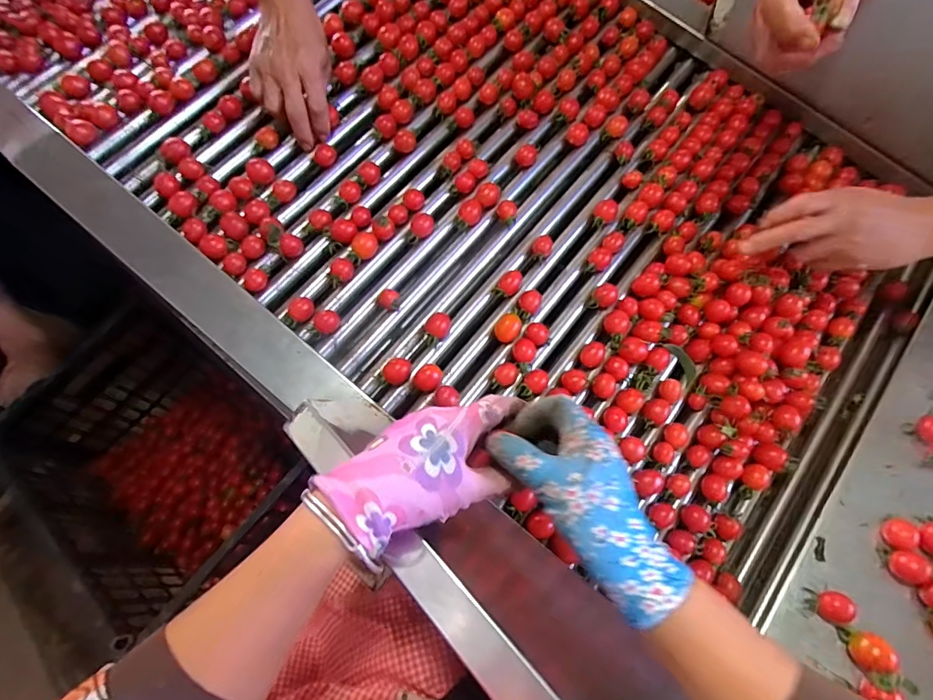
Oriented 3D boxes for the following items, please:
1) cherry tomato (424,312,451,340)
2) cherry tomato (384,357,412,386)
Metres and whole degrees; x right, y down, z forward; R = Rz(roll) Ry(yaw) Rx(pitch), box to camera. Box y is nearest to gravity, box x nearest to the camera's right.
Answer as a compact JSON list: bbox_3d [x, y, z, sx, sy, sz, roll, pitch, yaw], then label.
[{"bbox_3d":[-0.033,-0.027,0.516,0.024,0.023,0.031,30,61,17],"label":"cherry tomato"},{"bbox_3d":[-0.076,0.026,0.498,0.030,0.030,0.023,-11,58,-8],"label":"cherry tomato"}]

